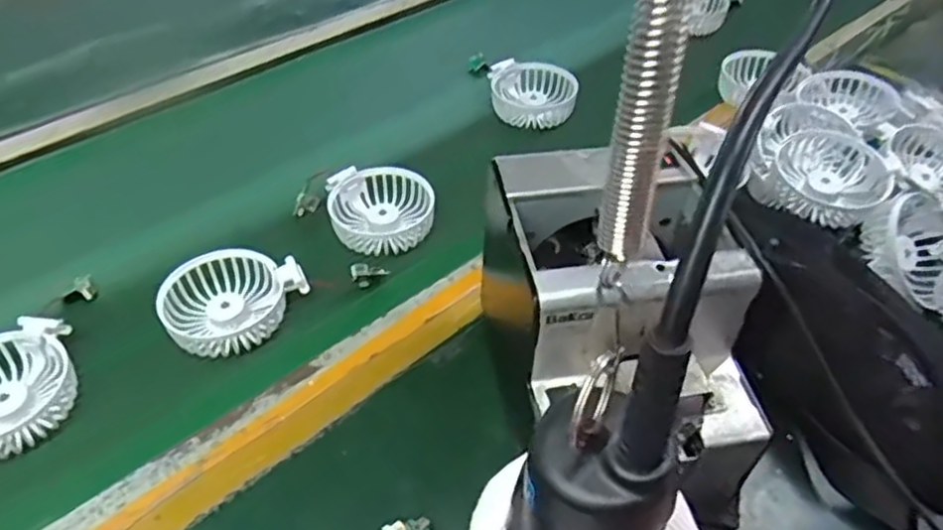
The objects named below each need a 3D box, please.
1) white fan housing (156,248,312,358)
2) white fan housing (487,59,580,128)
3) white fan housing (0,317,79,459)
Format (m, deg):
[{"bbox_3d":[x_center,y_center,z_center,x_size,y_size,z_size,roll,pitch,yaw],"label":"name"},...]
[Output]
[{"bbox_3d":[-0.181,0.024,0.533,0.098,0.027,0.085,-29,53,-27],"label":"white fan housing"},{"bbox_3d":[0.064,-0.176,0.723,0.094,0.034,0.074,7,45,4],"label":"white fan housing"},{"bbox_3d":[-0.314,0.084,0.472,0.092,0.028,0.082,-27,52,-26],"label":"white fan housing"}]

